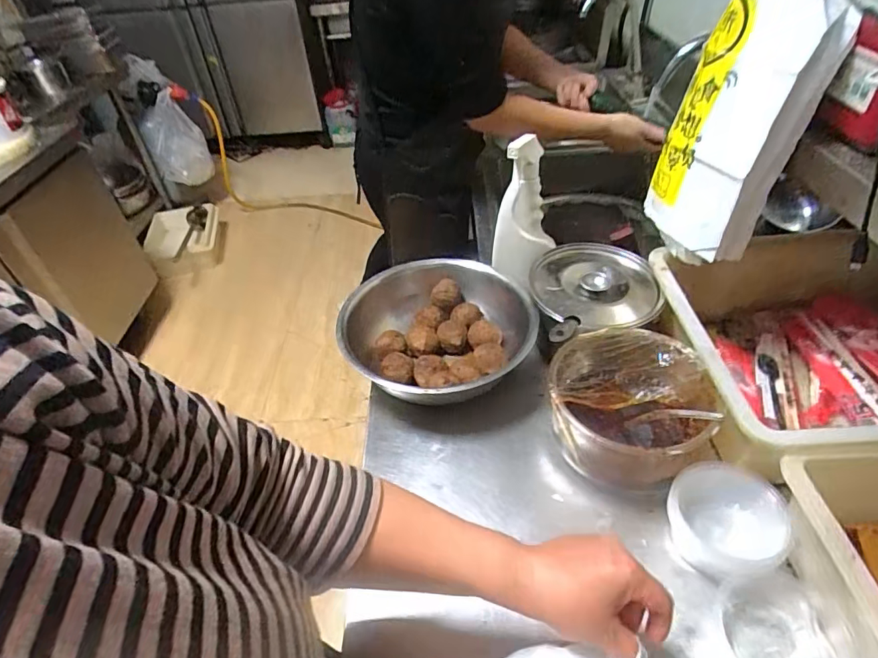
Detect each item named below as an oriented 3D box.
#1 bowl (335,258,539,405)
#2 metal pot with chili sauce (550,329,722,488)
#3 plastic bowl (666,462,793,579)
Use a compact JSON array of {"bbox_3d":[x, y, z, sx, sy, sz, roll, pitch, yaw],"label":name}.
[{"bbox_3d":[-0.007,0.000,0.716,0.246,0.073,0.266,-3,42,3],"label":"bowl"},{"bbox_3d":[0.214,0.089,0.580,0.166,0.089,0.160,-3,42,3],"label":"metal pot with chili sauce"},{"bbox_3d":[0.278,0.188,0.499,0.099,0.059,0.095,-3,42,3],"label":"plastic bowl"}]

